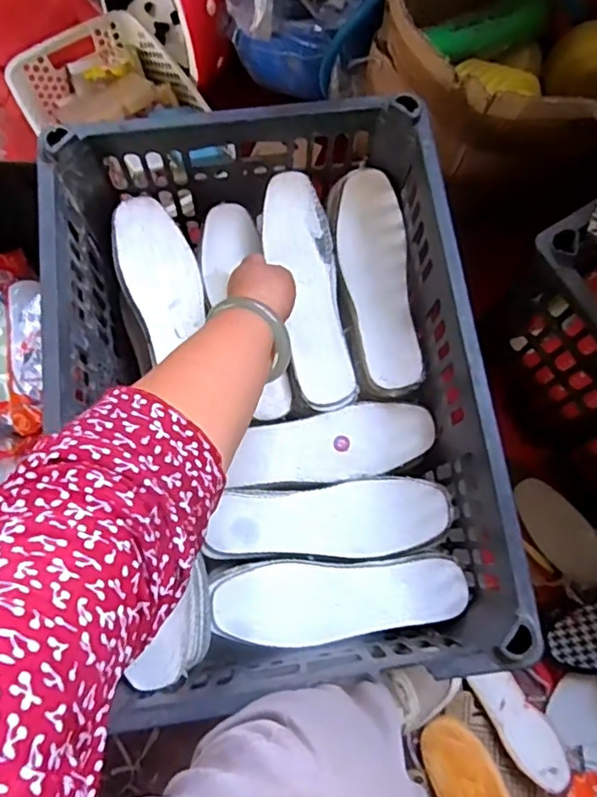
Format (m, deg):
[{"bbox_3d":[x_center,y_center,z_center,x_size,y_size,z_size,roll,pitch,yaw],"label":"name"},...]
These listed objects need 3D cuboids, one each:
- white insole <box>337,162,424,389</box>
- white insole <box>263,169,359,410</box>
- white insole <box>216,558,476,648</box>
[{"bbox_3d":[0.078,-0.118,0.582,0.065,0.026,0.215,-5,78,0],"label":"white insole"},{"bbox_3d":[0.012,-0.108,0.584,0.068,0.013,0.235,-10,84,-25],"label":"white insole"},{"bbox_3d":[0.036,0.178,0.517,0.214,0.014,0.068,-2,76,0],"label":"white insole"}]

